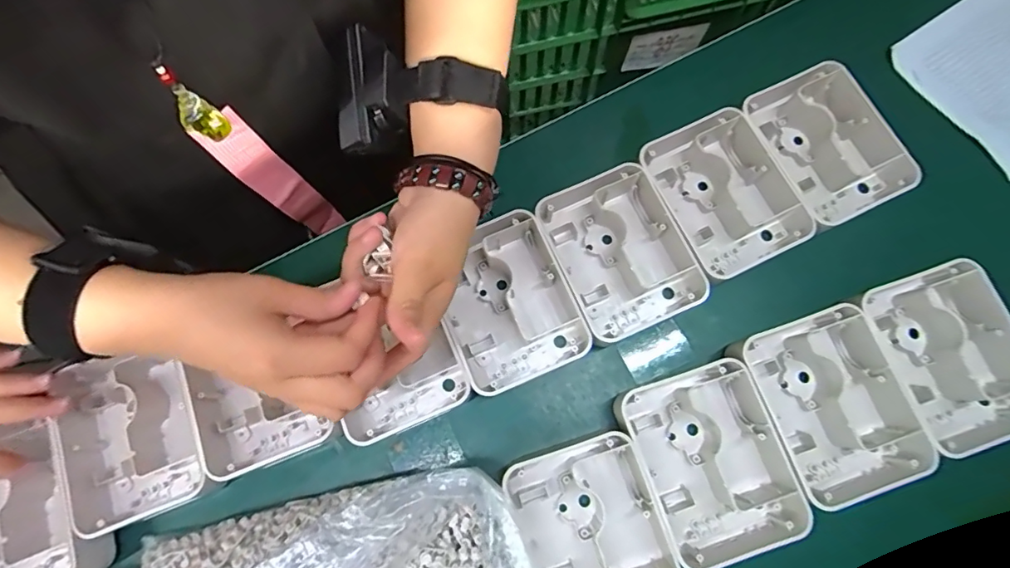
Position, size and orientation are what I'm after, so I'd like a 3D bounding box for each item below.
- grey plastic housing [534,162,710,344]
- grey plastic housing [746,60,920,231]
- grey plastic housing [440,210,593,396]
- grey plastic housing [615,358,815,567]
[{"bbox_3d":[0.089,-0.026,0.416,0.095,0.037,0.132,-23,77,-5],"label":"grey plastic housing"},{"bbox_3d":[0.264,-0.117,0.427,0.097,0.041,0.132,-23,77,-5],"label":"grey plastic housing"},{"bbox_3d":[0.002,0.013,0.411,0.105,0.039,0.132,-24,77,-5],"label":"grey plastic housing"},{"bbox_3d":[0.149,0.131,0.371,0.100,0.040,0.130,-21,77,-4],"label":"grey plastic housing"}]

